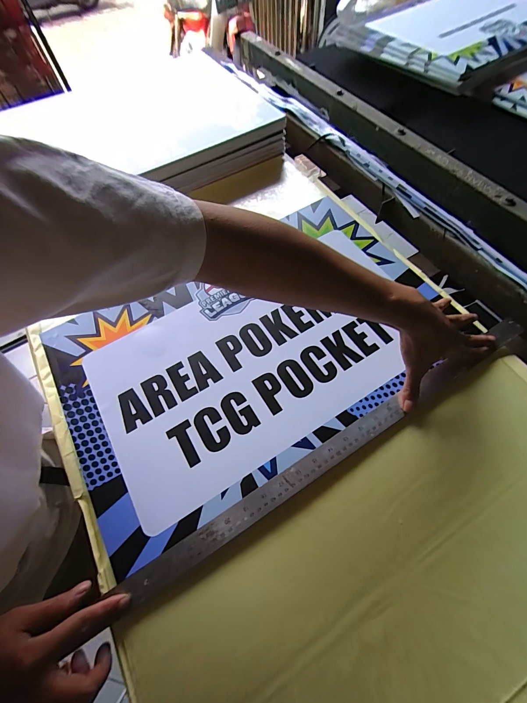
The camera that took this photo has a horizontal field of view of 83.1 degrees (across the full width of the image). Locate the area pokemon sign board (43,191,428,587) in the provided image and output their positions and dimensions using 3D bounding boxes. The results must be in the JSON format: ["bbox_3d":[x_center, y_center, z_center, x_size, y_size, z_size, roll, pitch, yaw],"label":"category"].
[{"bbox_3d":[-0.013,-0.018,0.464,0.572,0.016,0.369,-29,66,-10],"label":"area pokemon sign board"}]

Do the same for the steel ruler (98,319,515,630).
[{"bbox_3d":[0.118,0.122,0.386,0.623,0.010,0.037,-30,76,-12],"label":"steel ruler"}]

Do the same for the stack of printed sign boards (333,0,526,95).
[{"bbox_3d":[0.557,-0.919,0.848,0.630,0.050,0.466,-31,65,-12],"label":"stack of printed sign boards"}]

